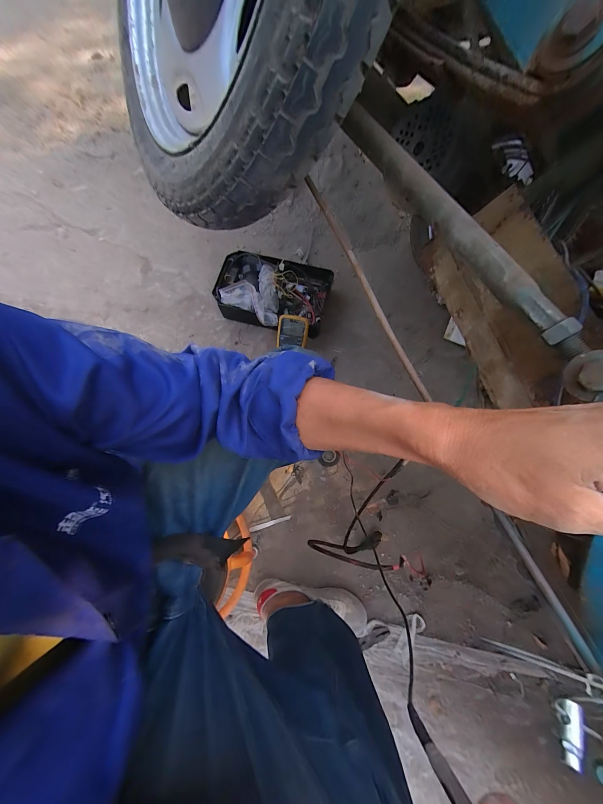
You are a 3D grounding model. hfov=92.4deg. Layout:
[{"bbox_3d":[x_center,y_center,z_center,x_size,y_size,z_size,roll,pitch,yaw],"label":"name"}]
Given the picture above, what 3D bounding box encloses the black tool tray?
[{"bbox_3d":[-0.093,-0.336,0.904,0.346,0.103,0.233,11,73,4],"label":"black tool tray"}]

